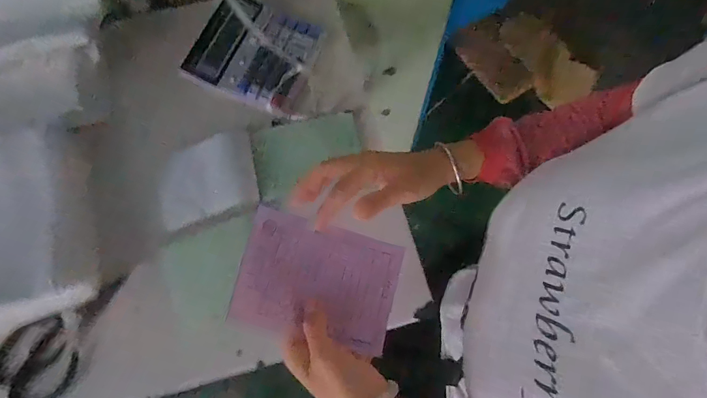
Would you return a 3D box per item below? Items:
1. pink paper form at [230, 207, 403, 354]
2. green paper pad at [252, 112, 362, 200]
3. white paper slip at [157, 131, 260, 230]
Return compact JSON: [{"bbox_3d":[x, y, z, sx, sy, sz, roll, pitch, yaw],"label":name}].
[{"bbox_3d":[-0.029,0.074,0.351,0.145,0.008,0.102,18,72,-12],"label":"pink paper form"},{"bbox_3d":[-0.063,-0.064,0.525,0.146,0.008,0.096,-13,71,-4],"label":"green paper pad"},{"bbox_3d":[-0.199,-0.029,0.514,0.130,0.007,0.105,-18,71,-6],"label":"white paper slip"}]

